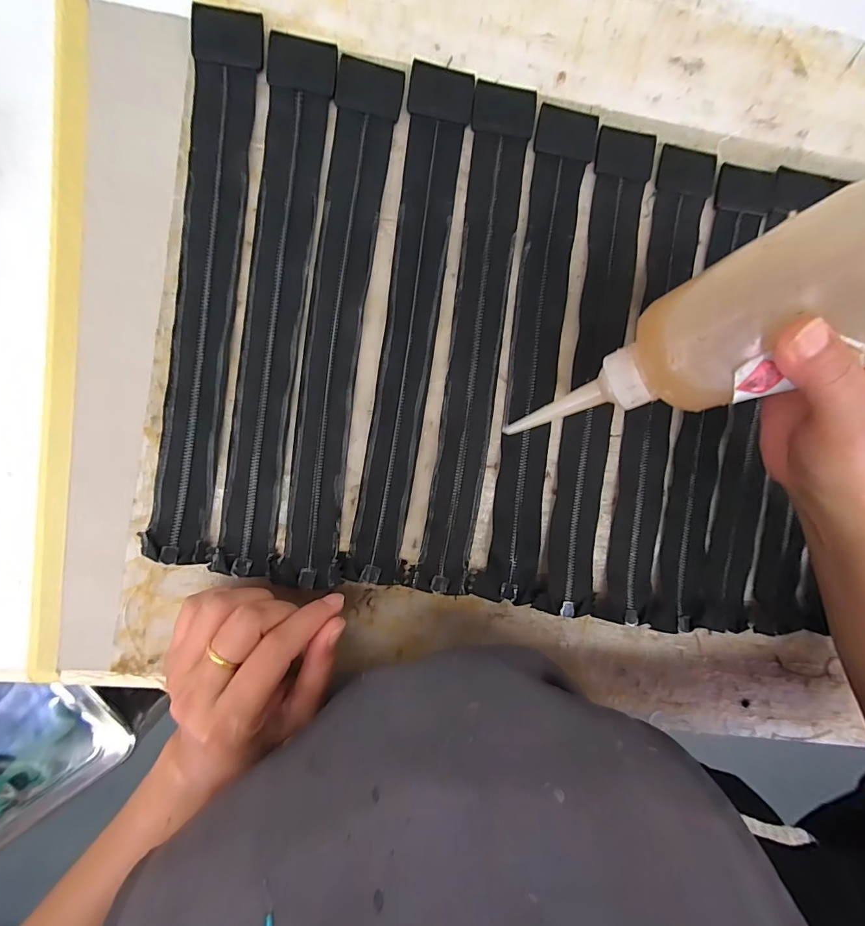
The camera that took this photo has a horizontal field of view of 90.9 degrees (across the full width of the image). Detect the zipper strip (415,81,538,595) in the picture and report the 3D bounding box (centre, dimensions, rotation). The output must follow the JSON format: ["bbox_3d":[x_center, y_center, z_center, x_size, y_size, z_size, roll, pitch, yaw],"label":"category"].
[{"bbox_3d":[0.026,-0.067,0.255,0.035,0.009,0.289,6,94,-7],"label":"zipper strip"}]

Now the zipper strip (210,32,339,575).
[{"bbox_3d":[-0.091,-0.081,0.241,0.033,0.009,0.288,8,94,-7],"label":"zipper strip"}]

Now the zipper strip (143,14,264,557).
[{"bbox_3d":[-0.128,-0.090,0.235,0.032,0.009,0.290,8,94,-7],"label":"zipper strip"}]

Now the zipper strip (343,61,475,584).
[{"bbox_3d":[-0.014,-0.073,0.251,0.033,0.009,0.288,8,94,-7],"label":"zipper strip"}]

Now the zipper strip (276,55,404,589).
[{"bbox_3d":[-0.054,-0.073,0.246,0.035,0.010,0.288,8,94,-7],"label":"zipper strip"}]

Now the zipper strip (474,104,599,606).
[{"bbox_3d":[0.063,-0.060,0.257,0.035,0.008,0.290,6,94,-7],"label":"zipper strip"}]

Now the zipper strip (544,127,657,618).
[{"bbox_3d":[0.103,-0.052,0.263,0.036,0.011,0.290,6,94,-7],"label":"zipper strip"}]

